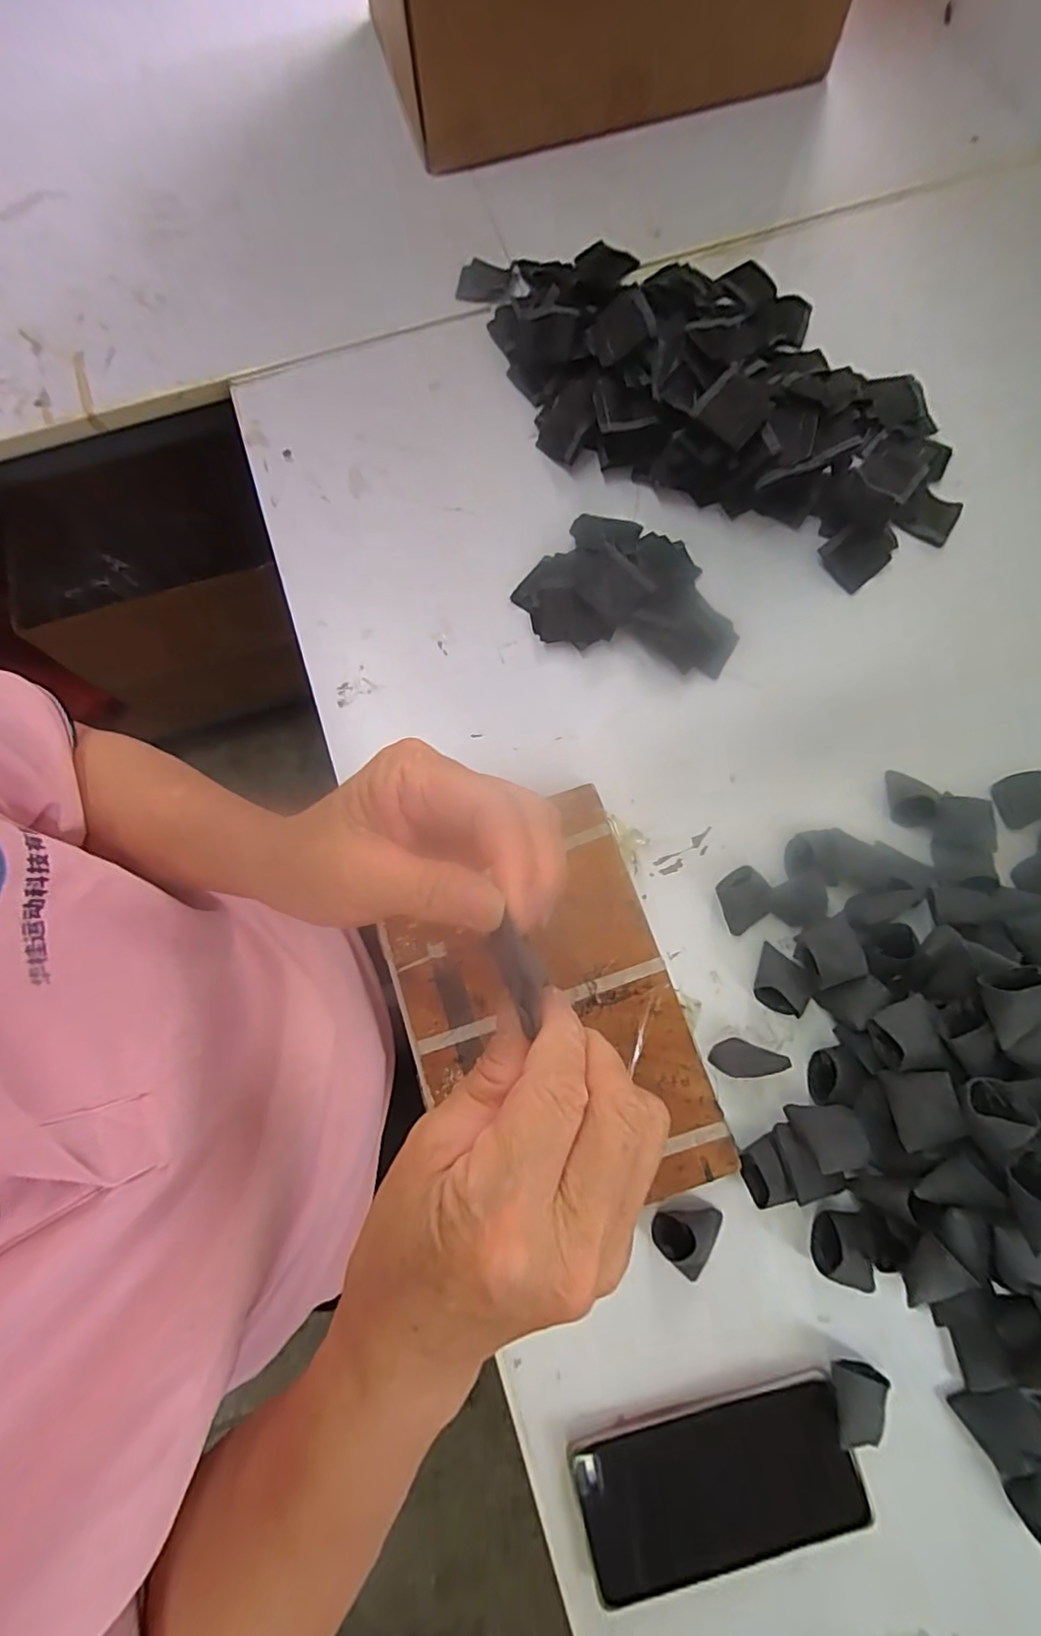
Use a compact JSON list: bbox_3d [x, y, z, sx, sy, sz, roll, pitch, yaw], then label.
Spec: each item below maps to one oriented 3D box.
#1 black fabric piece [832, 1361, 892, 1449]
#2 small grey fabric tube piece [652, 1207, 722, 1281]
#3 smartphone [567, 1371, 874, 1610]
[{"bbox_3d":[0.200,0.345,0.338,0.032,0.028,0.031,13,77,5],"label":"black fabric piece"},{"bbox_3d":[0.103,0.262,0.357,0.037,0.028,0.041,27,78,8],"label":"small grey fabric tube piece"},{"bbox_3d":[0.114,0.388,0.335,0.161,0.012,0.077,-16,76,-2],"label":"smartphone"}]

